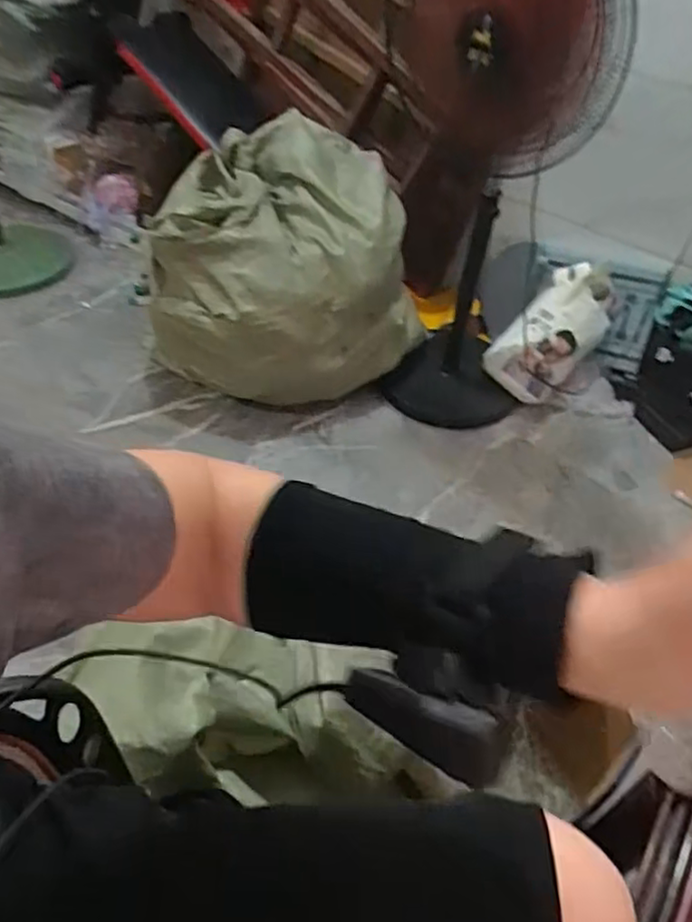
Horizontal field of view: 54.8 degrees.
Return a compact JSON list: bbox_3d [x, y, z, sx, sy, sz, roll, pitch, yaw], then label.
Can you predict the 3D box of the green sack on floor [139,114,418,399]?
[{"bbox_3d":[-0.170,-0.494,1.783,0.673,0.541,0.507,-16,49,-19],"label":"green sack on floor"}]

